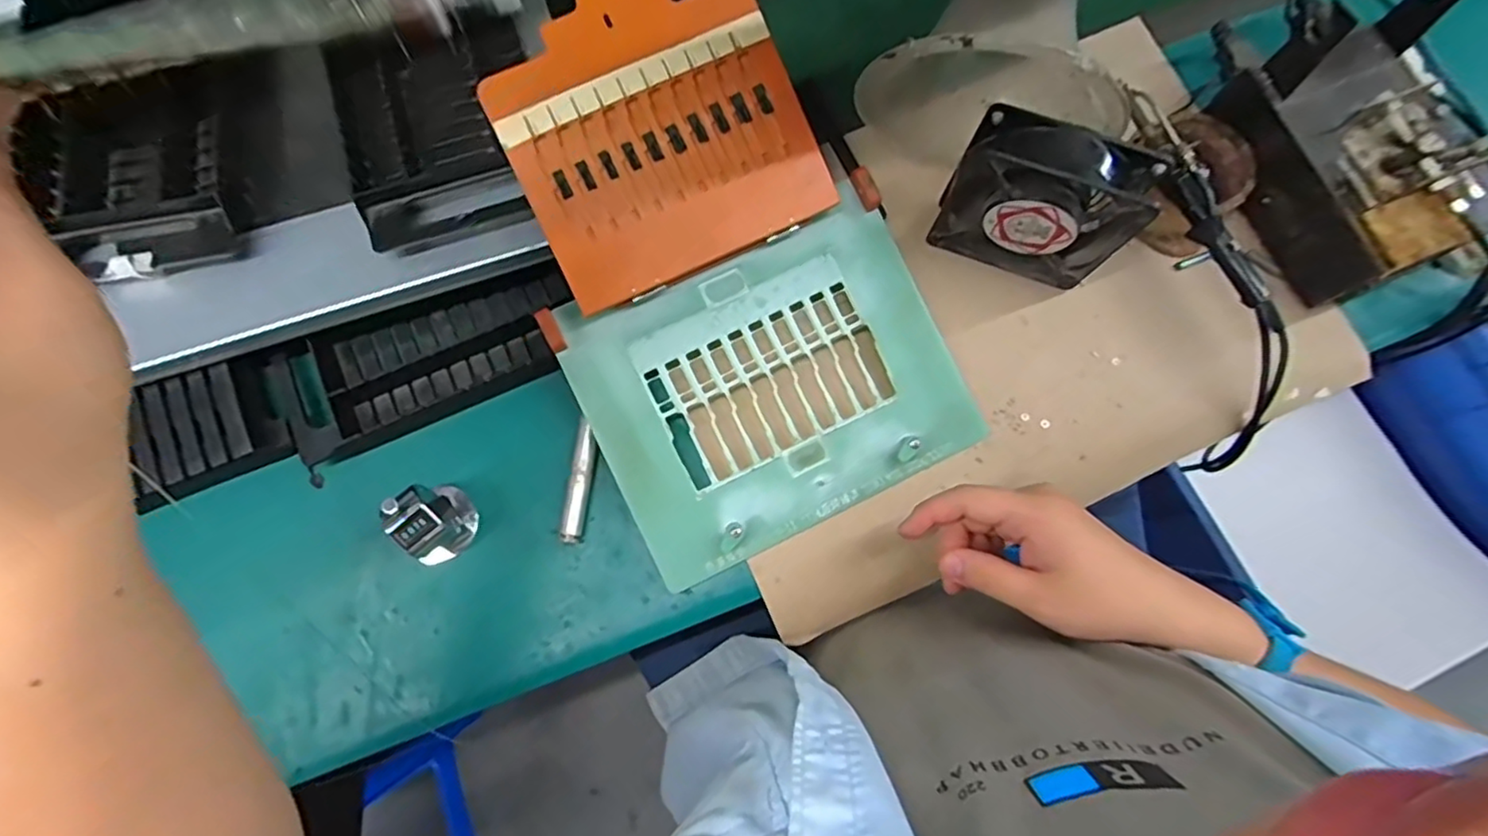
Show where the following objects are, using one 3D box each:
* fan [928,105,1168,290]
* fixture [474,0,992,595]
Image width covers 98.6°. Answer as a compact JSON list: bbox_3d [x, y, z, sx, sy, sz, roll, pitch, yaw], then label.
[{"bbox_3d":[0.208,-0.152,0.452,0.119,0.115,0.040,22,78,5],"label":"fan"},{"bbox_3d":[-0.012,-0.102,0.450,0.254,0.109,0.359,-25,79,-6],"label":"fixture"}]

